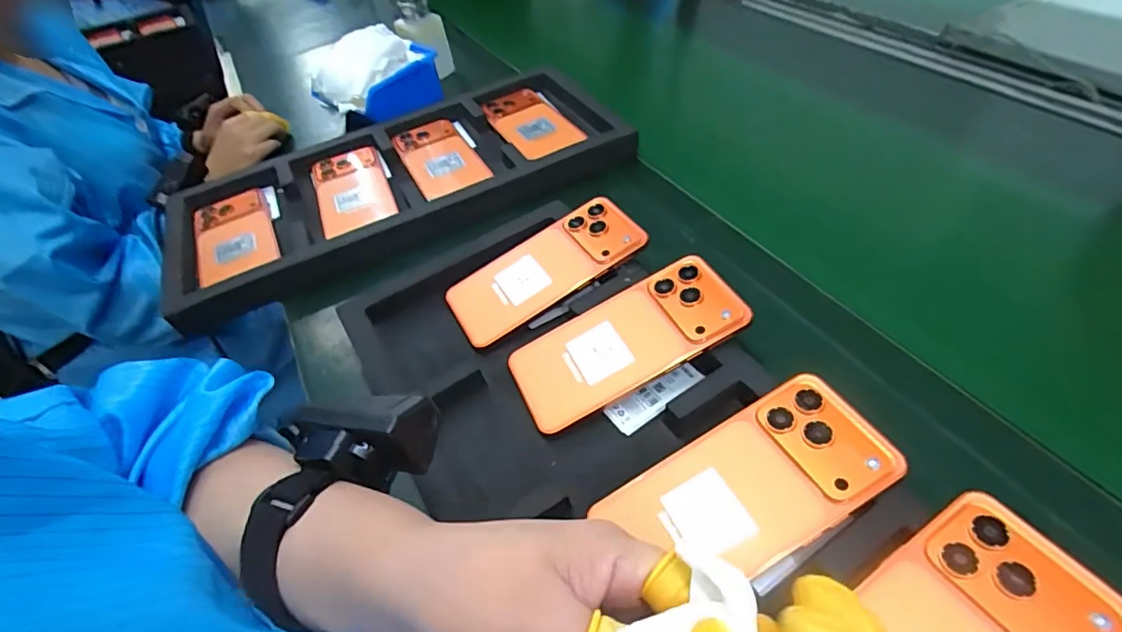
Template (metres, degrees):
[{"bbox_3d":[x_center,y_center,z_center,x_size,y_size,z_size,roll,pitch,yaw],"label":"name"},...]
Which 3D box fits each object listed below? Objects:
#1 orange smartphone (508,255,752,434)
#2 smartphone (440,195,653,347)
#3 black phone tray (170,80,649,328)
[{"bbox_3d":[0.046,0.017,0.386,0.162,0.010,0.076,-28,49,-2],"label":"orange smartphone"},{"bbox_3d":[-0.015,-0.040,0.452,0.164,0.008,0.080,-32,51,-4],"label":"smartphone"},{"bbox_3d":[-0.178,-0.154,0.600,0.488,0.038,0.230,-24,47,-14],"label":"black phone tray"}]

